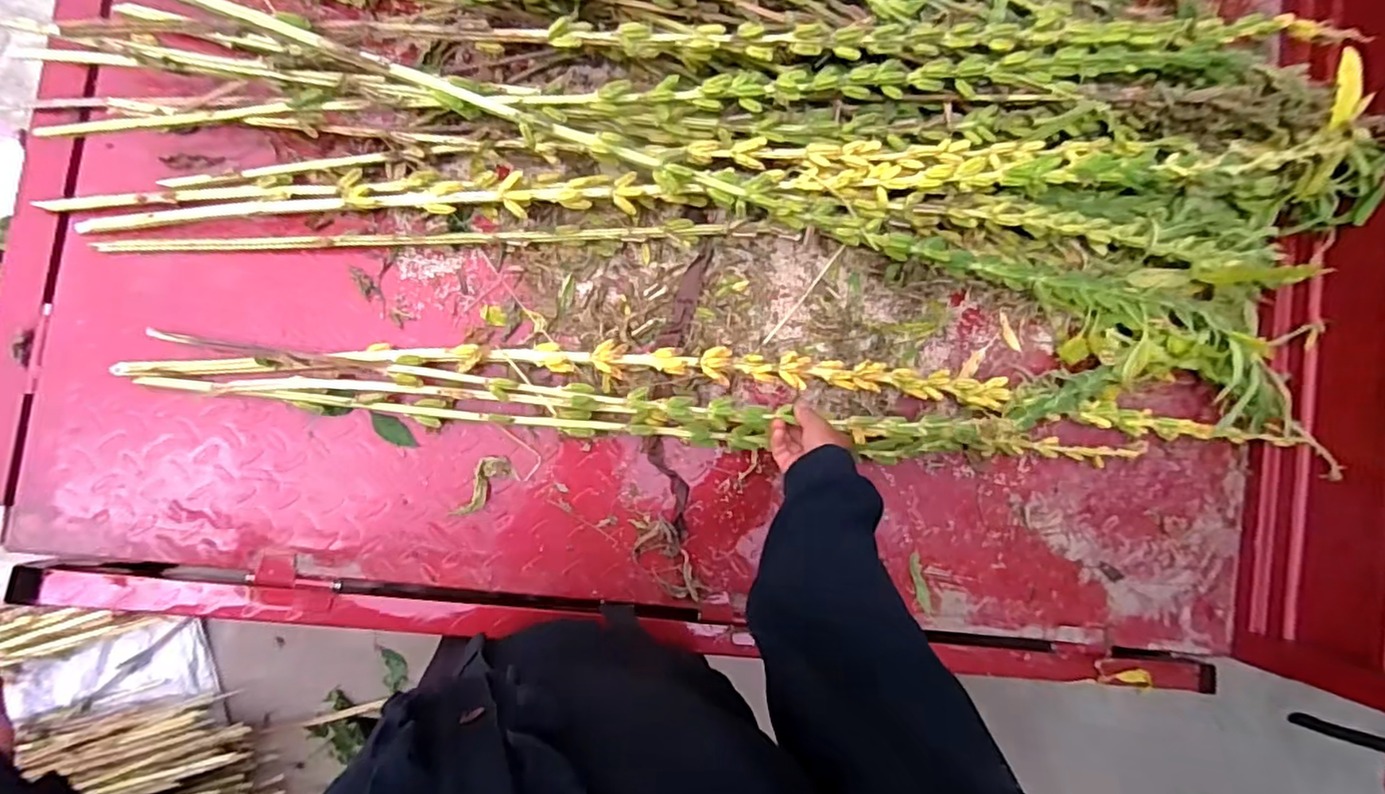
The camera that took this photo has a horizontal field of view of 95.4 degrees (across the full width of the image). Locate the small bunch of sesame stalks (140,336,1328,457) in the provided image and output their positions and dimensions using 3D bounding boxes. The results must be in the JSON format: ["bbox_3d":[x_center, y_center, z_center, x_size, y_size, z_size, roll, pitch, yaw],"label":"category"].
[{"bbox_3d":[0.108,0.001,0.716,1.329,0.085,0.105,4,91,-10],"label":"small bunch of sesame stalks"}]

